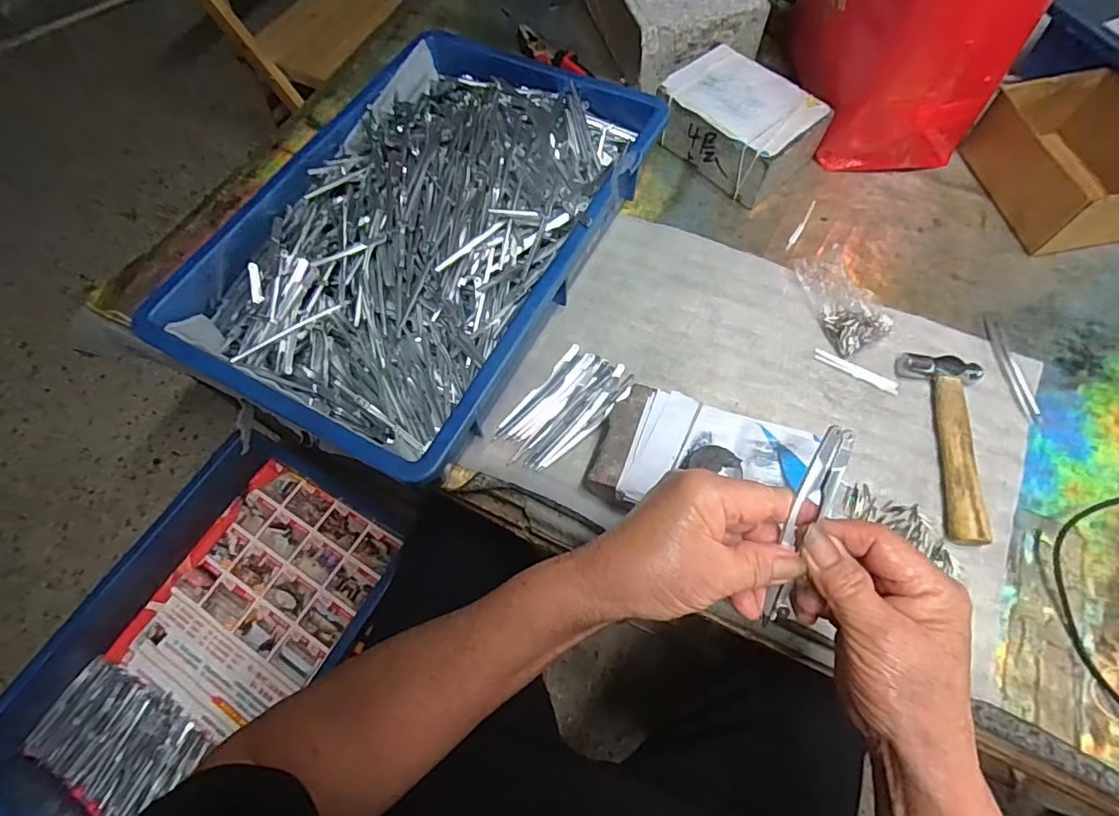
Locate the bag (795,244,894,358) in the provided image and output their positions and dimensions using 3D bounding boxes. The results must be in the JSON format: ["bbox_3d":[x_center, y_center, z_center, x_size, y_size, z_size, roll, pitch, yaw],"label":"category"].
[{"bbox_3d":[0.255,-0.099,0.477,0.058,0.034,0.092,-24,67,-9],"label":"bag"}]

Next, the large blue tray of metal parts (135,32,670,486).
[{"bbox_3d":[-0.114,-0.164,0.494,0.286,0.077,0.432,26,69,13],"label":"large blue tray of metal parts"}]

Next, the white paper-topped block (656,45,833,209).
[{"bbox_3d":[0.183,-0.292,0.550,0.104,0.060,0.148,-42,71,-16],"label":"white paper-topped block"}]

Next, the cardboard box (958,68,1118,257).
[{"bbox_3d":[0.487,-0.233,0.510,0.116,0.070,0.159,-12,66,-4],"label":"cardboard box"}]

